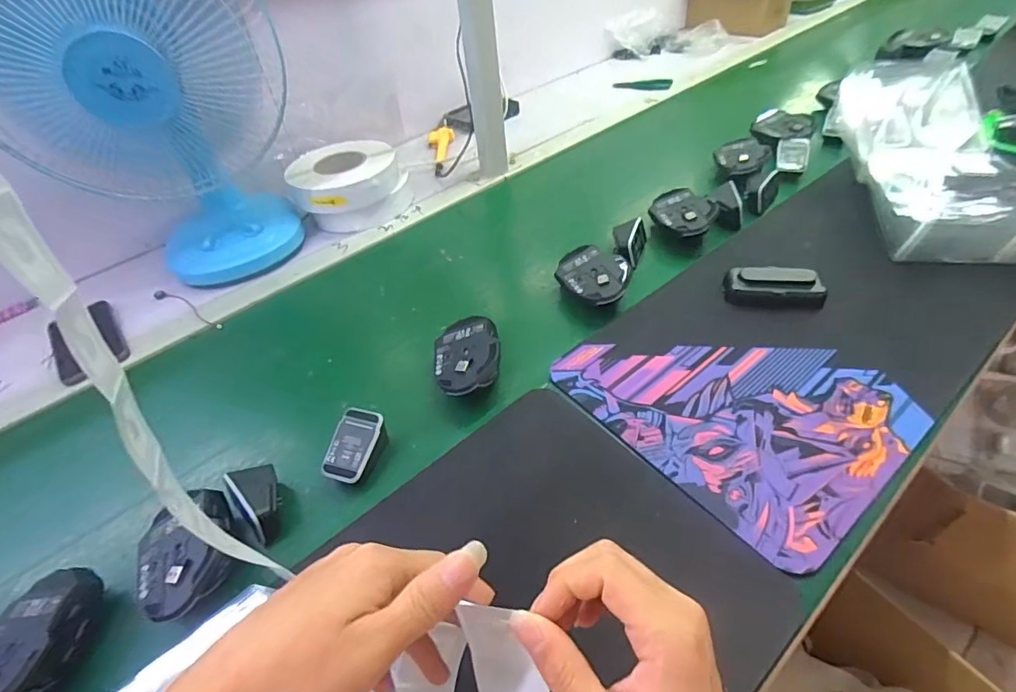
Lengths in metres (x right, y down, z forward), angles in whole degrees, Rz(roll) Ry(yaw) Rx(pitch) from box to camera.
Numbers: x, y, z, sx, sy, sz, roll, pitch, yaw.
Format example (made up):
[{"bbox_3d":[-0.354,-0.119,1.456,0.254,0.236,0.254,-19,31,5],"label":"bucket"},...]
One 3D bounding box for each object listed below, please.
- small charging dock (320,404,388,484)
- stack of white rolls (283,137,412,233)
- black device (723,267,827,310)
[{"bbox_3d":[-0.150,0.102,0.502,0.044,0.048,0.065,14,49,20],"label":"small charging dock"},{"bbox_3d":[-0.258,-0.267,0.840,0.178,0.082,0.159,-24,48,-16],"label":"stack of white rolls"},{"bbox_3d":[0.315,-0.069,0.607,0.107,0.033,0.040,2,46,9],"label":"black device"}]

